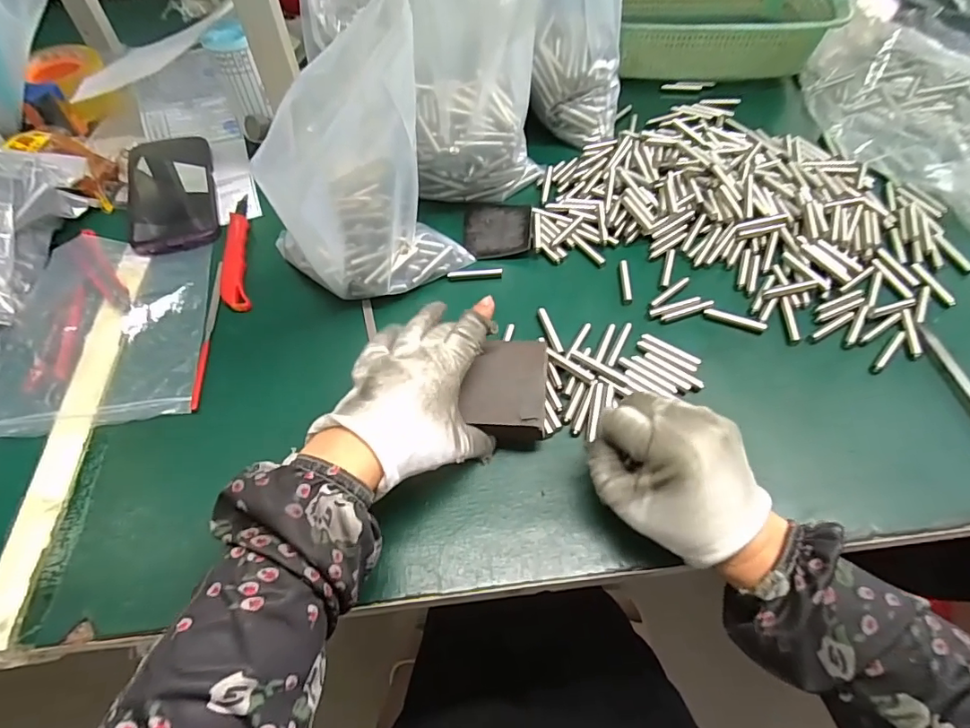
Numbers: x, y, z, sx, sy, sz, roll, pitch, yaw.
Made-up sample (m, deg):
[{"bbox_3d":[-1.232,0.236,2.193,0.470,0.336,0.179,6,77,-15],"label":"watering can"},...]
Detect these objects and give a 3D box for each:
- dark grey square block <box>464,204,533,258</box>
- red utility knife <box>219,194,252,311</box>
[{"bbox_3d":[0.012,-0.130,0.490,0.064,0.009,0.072,1,54,2],"label":"dark grey square block"},{"bbox_3d":[-0.230,-0.104,0.475,0.024,0.008,0.143,-13,55,-8],"label":"red utility knife"}]

